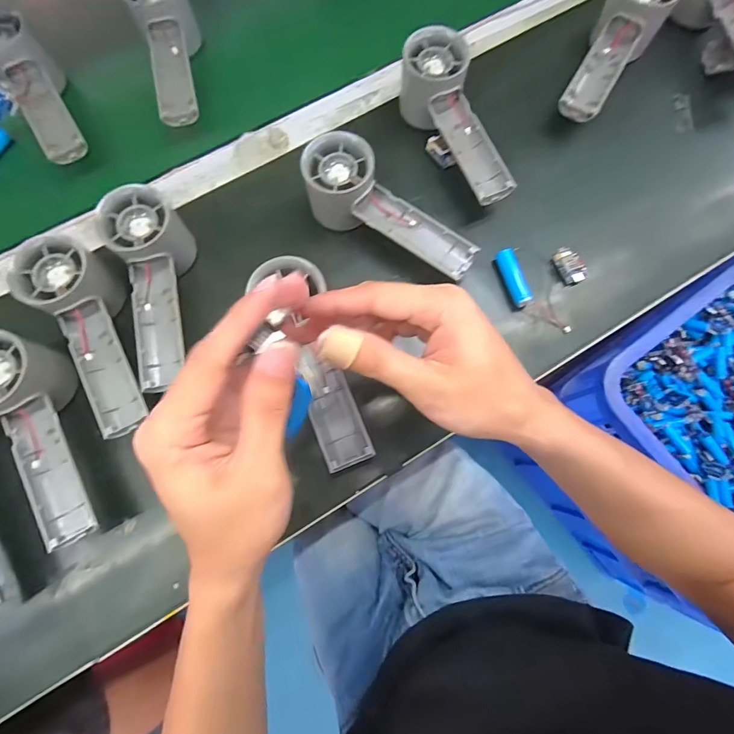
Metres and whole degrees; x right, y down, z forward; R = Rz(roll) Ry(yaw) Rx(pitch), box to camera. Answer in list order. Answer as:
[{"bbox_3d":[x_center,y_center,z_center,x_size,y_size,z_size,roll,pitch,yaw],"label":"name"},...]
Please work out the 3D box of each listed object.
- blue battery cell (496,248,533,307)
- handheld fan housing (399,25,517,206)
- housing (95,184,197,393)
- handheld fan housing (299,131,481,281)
[{"bbox_3d":[0.126,-0.077,0.335,0.013,0.012,0.054,-14,77,-4],"label":"blue battery cell"},{"bbox_3d":[0.077,-0.214,0.350,0.057,0.062,0.150,-18,77,-5],"label":"handheld fan housing"},{"bbox_3d":[-0.174,-0.068,0.312,0.056,0.057,0.135,-7,76,-2],"label":"housing"},{"bbox_3d":[0.014,-0.122,0.327,0.158,0.054,0.063,41,79,9],"label":"handheld fan housing"}]

